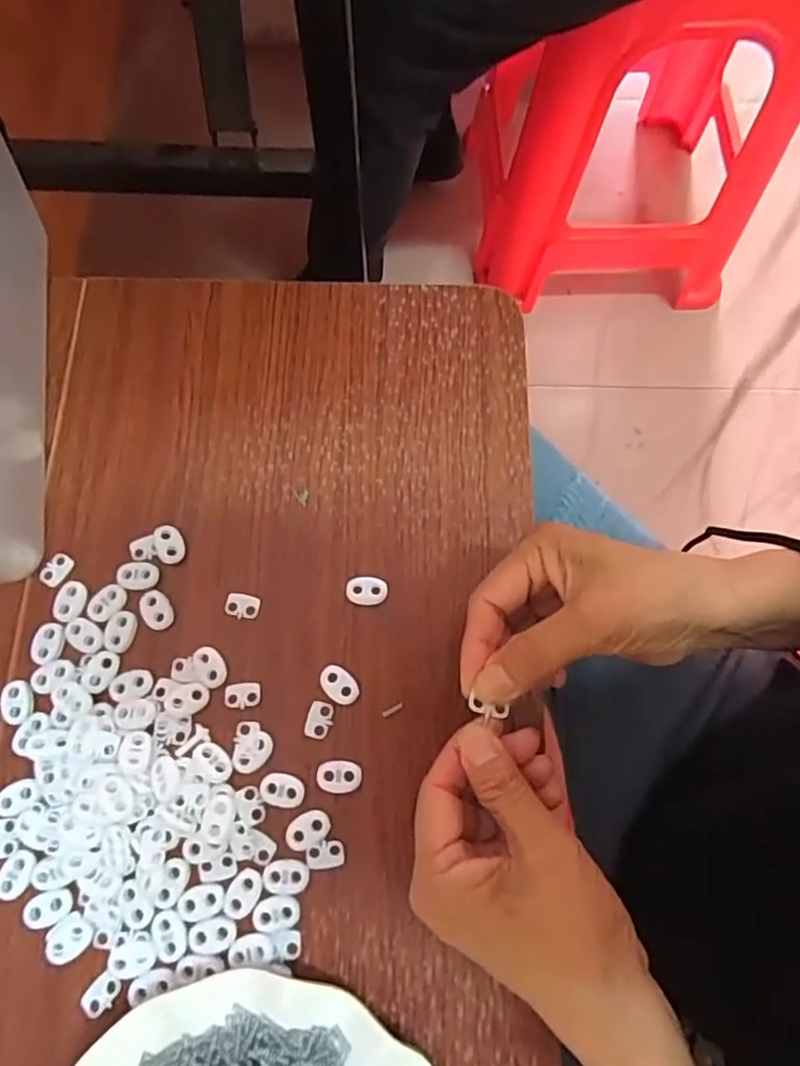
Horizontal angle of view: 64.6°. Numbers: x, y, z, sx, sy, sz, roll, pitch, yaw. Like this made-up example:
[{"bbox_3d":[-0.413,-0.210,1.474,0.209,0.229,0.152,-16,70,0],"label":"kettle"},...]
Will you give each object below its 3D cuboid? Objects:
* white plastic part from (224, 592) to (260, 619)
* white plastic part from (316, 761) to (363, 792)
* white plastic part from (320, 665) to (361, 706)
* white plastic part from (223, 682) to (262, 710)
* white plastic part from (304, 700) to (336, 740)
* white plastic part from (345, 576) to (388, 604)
[{"bbox_3d":[-0.088,0.040,0.354,0.018,0.004,0.014,7,73,1],"label":"white plastic part"},{"bbox_3d":[-0.031,0.125,0.326,0.023,0.004,0.015,1,73,-1],"label":"white plastic part"},{"bbox_3d":[-0.033,0.082,0.341,0.024,0.004,0.015,40,76,10],"label":"white plastic part"},{"bbox_3d":[-0.084,0.087,0.339,0.019,0.004,0.013,-2,73,-2],"label":"white plastic part"},{"bbox_3d":[-0.043,0.099,0.336,0.013,0.004,0.019,15,74,3],"label":"white plastic part"},{"bbox_3d":[-0.019,0.032,0.354,0.023,0.004,0.015,7,73,1],"label":"white plastic part"}]

